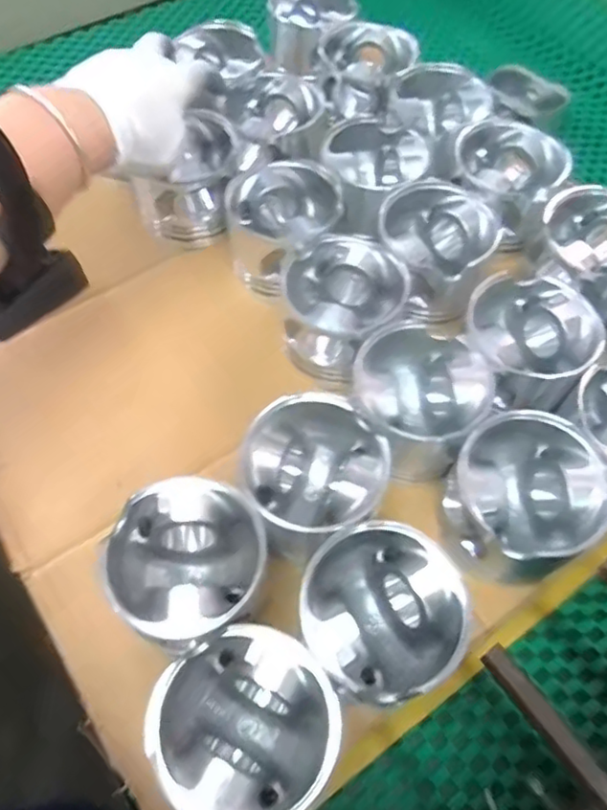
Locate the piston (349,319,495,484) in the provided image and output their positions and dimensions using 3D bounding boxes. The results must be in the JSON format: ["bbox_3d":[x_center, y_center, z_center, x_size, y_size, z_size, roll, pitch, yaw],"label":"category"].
[{"bbox_3d":[0.079,0.000,0.424,0.087,0.072,0.087,0,60,1],"label":"piston"}]

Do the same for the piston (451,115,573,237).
[{"bbox_3d":[0.174,-0.193,0.527,0.097,0.050,0.106,-20,55,-10],"label":"piston"}]

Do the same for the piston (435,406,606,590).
[{"bbox_3d":[0.138,0.057,0.387,0.103,0.065,0.089,-40,68,-20],"label":"piston"}]

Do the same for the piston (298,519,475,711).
[{"bbox_3d":[0.043,0.118,0.347,0.085,0.060,0.083,0,60,1],"label":"piston"}]

